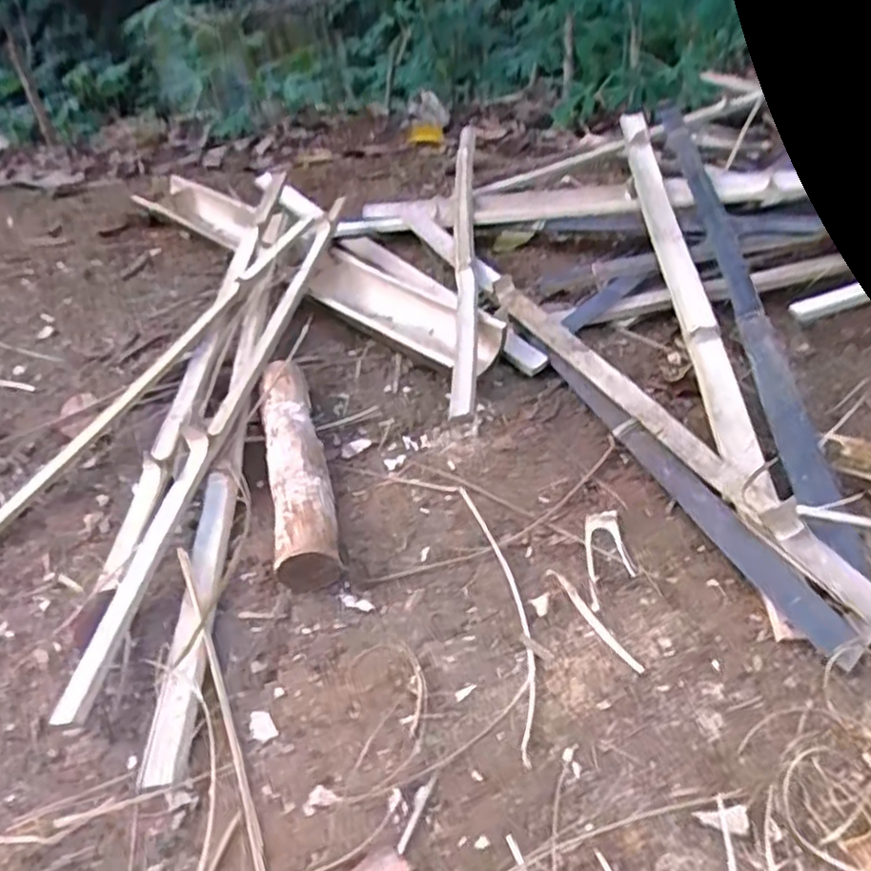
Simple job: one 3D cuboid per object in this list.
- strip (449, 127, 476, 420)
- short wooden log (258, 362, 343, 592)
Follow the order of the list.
[{"bbox_3d":[0.043,-0.292,1.027,0.030,0.029,0.787,-3,43,5],"label":"strip"},{"bbox_3d":[-0.153,0.031,0.773,0.062,0.062,0.313,-13,43,-6],"label":"short wooden log"}]

